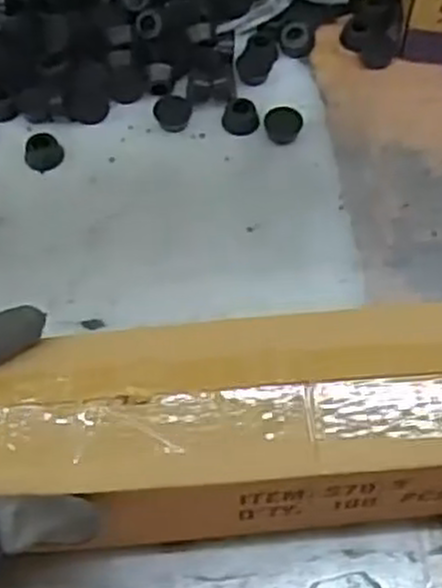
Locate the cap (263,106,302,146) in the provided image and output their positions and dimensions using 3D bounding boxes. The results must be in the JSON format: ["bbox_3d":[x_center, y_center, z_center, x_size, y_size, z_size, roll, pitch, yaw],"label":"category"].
[{"bbox_3d":[0.041,-0.109,0.519,0.024,0.017,0.019,2,60,1],"label":"cap"}]

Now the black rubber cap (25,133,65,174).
[{"bbox_3d":[-0.114,-0.091,0.512,0.023,0.010,0.023,0,60,0],"label":"black rubber cap"}]

